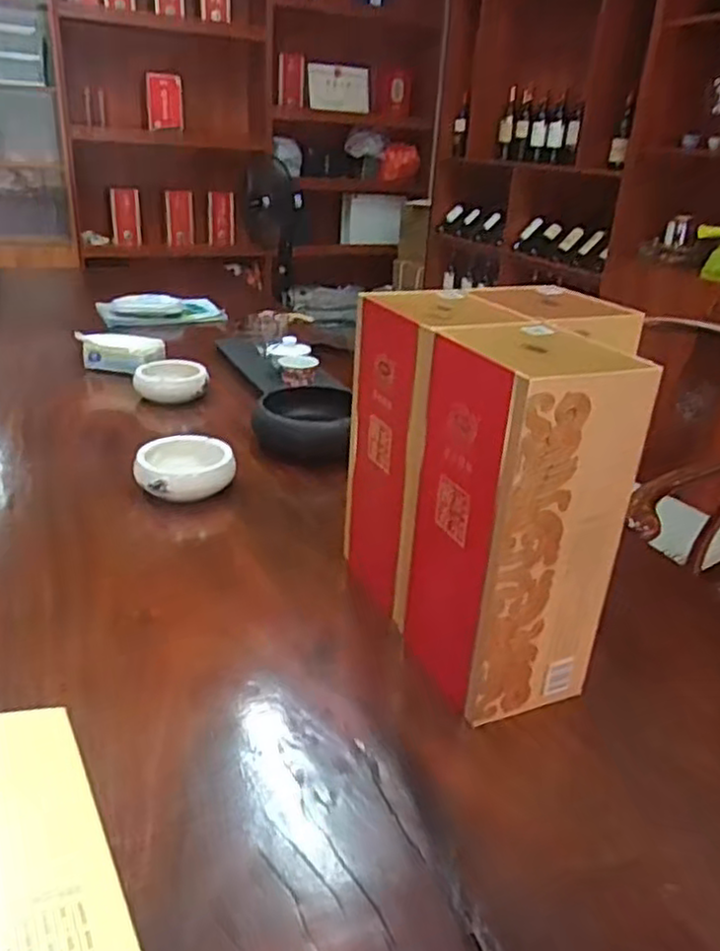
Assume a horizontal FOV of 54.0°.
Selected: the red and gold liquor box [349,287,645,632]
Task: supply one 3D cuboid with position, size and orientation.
[{"bbox_3d":[0.061,-0.019,0.705,0.110,0.305,0.166,-12,30,-27],"label":"red and gold liquor box"}]

